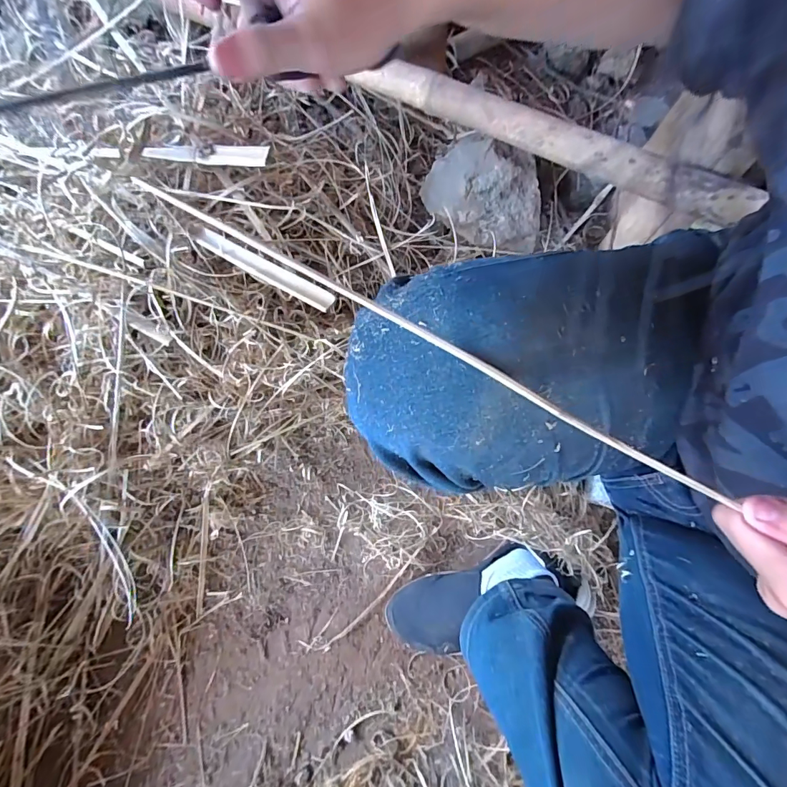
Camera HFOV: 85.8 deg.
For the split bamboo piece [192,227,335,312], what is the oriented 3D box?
[{"bbox_3d":[-0.154,-0.151,0.505,0.189,0.011,0.026,29,78,8],"label":"split bamboo piece"}]

